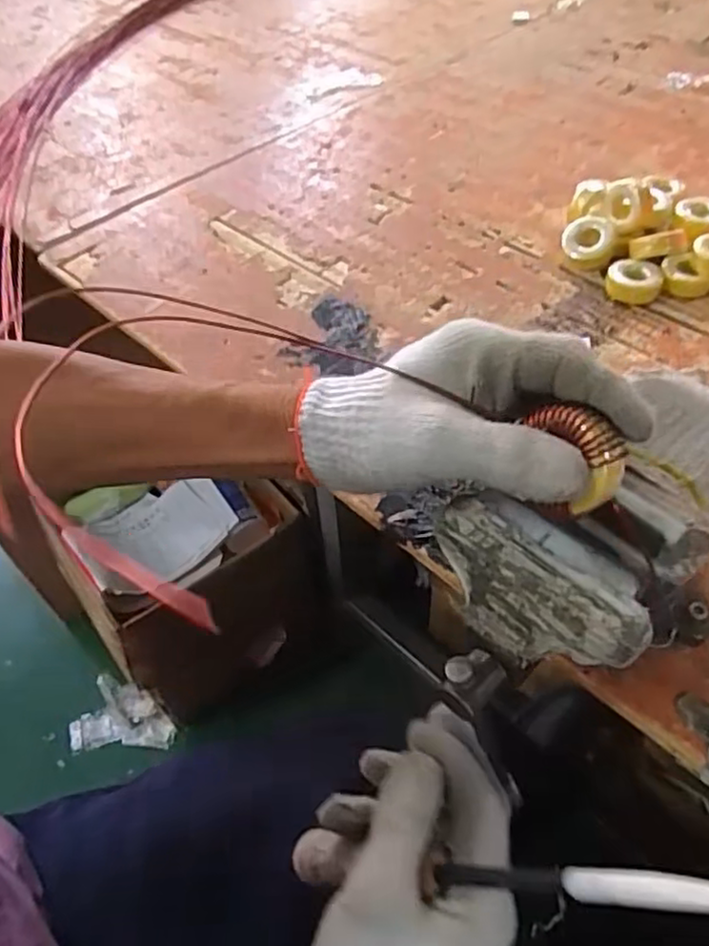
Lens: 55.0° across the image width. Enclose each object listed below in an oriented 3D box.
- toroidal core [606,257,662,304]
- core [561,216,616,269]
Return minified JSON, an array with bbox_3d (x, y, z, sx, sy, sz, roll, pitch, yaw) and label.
[{"bbox_3d":[0.257,-0.175,0.626,0.050,0.023,0.042,21,54,17],"label":"toroidal core"},{"bbox_3d":[0.223,-0.221,0.650,0.048,0.014,0.049,-8,85,27],"label":"core"}]

